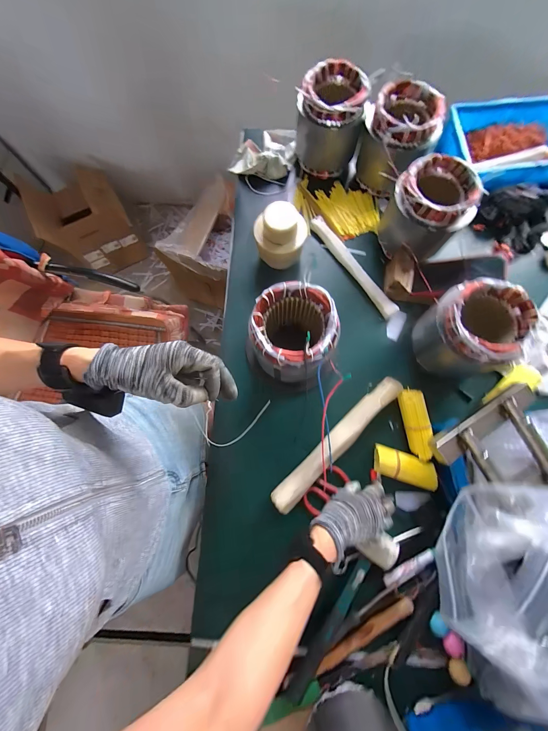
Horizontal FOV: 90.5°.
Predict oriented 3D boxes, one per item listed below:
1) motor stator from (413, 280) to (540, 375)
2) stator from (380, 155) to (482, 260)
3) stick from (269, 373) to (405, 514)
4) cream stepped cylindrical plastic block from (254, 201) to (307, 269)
[{"bbox_3d":[0.359,-0.064,0.514,0.133,0.141,0.136,28,78,8],"label":"motor stator"},{"bbox_3d":[0.319,-0.319,0.582,0.155,0.146,0.140,22,78,7],"label":"stator"},{"bbox_3d":[0.127,0.150,0.542,0.339,0.037,0.047,-43,79,-9],"label":"stick"},{"bbox_3d":[0.011,-0.274,0.606,0.116,0.134,0.092,-2,76,1],"label":"cream stepped cylindrical plastic block"}]

